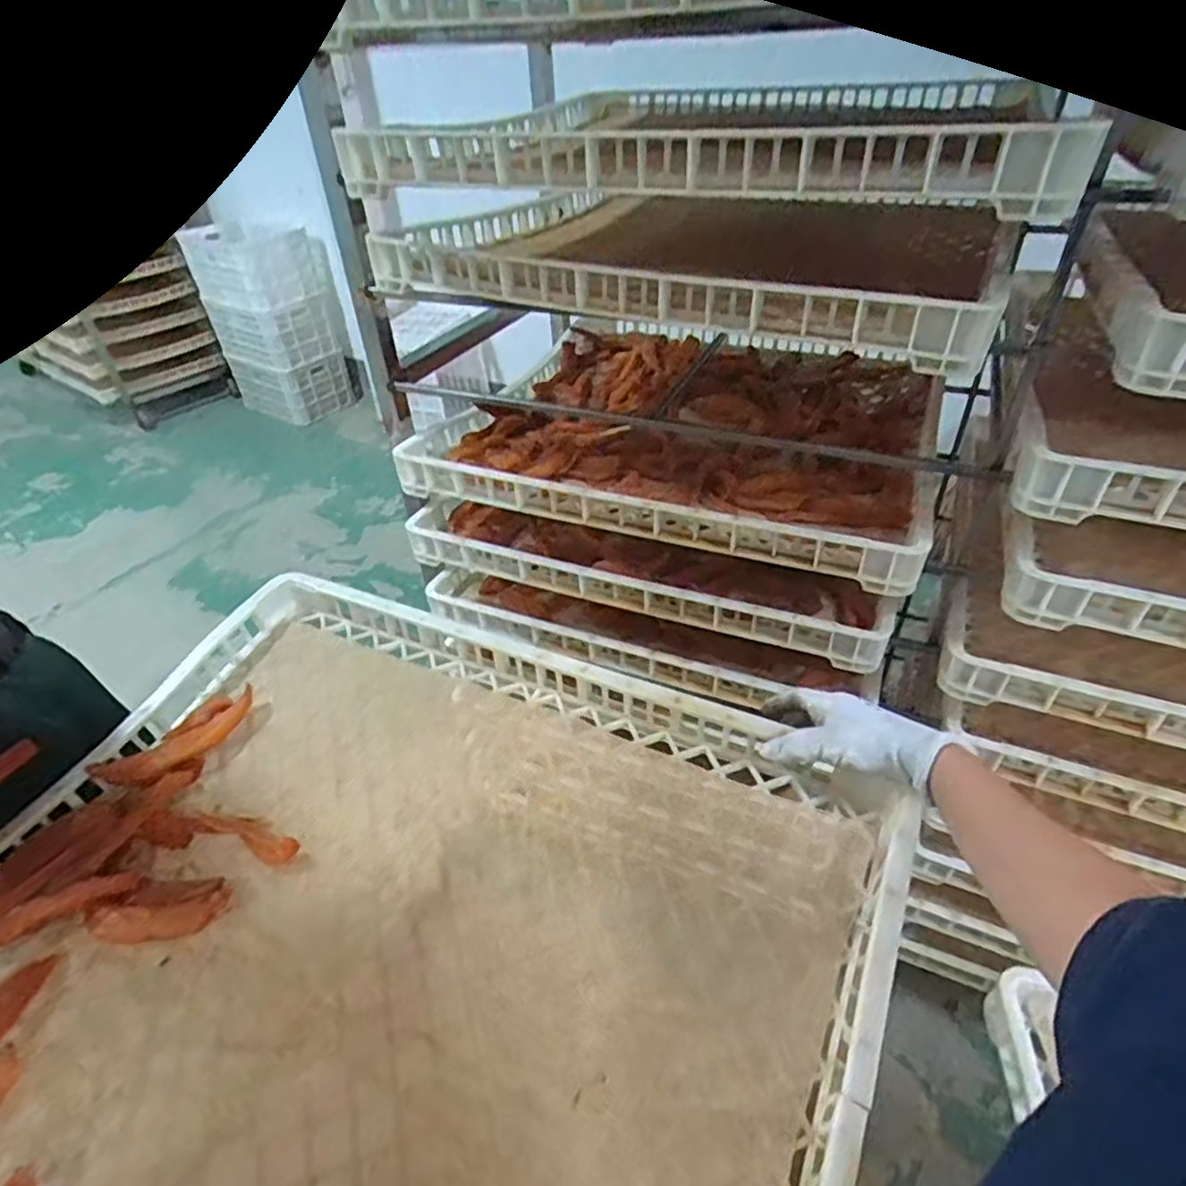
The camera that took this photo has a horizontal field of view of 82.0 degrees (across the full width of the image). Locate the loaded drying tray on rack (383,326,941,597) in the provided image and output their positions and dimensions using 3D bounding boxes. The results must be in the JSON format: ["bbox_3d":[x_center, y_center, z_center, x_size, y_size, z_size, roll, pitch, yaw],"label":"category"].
[{"bbox_3d":[0.149,-0.252,1.020,0.685,0.072,0.563,13,42,20],"label":"loaded drying tray on rack"}]

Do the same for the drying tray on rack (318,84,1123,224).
[{"bbox_3d":[0.157,-0.558,0.813,0.657,0.055,0.685,16,43,24],"label":"drying tray on rack"}]

